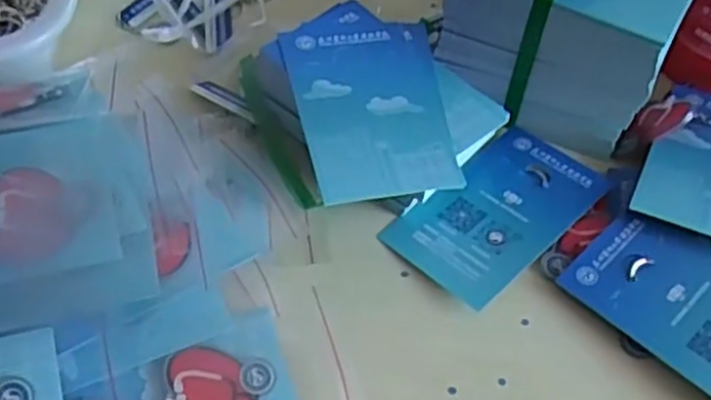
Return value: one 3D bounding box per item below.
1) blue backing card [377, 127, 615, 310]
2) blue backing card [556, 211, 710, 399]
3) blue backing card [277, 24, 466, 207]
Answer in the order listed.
[{"bbox_3d":[0.092,0.005,0.478,0.141,0.005,0.079,-38,58,-26],"label":"blue backing card"},{"bbox_3d":[0.194,0.060,0.425,0.084,0.004,0.132,-38,60,-22],"label":"blue backing card"},{"bbox_3d":[0.011,-0.057,0.446,0.089,0.004,0.134,-7,54,-13],"label":"blue backing card"}]

